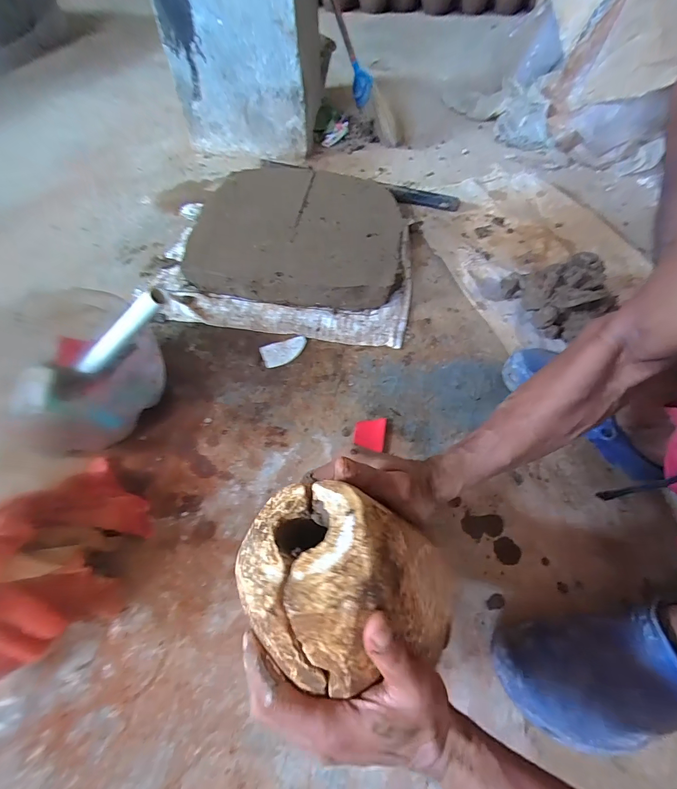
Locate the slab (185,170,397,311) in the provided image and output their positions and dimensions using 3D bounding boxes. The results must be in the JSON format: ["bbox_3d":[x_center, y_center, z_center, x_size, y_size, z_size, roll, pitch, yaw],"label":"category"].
[{"bbox_3d":[-0.072,-0.340,0.778,0.382,0.106,0.359,6,55,4],"label":"slab"}]

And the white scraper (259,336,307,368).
[{"bbox_3d":[-0.095,-0.077,0.658,0.083,0.005,0.055,-16,56,-12],"label":"white scraper"}]

